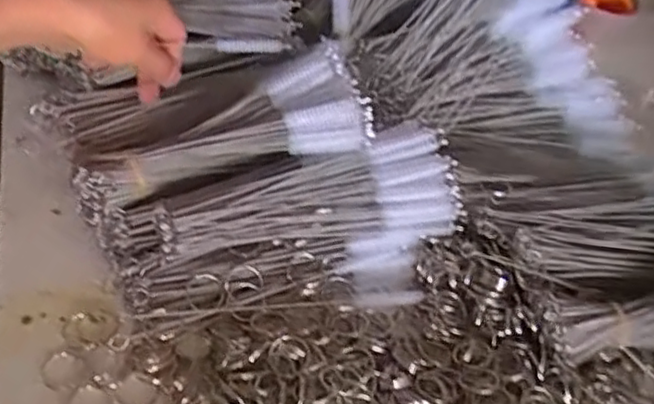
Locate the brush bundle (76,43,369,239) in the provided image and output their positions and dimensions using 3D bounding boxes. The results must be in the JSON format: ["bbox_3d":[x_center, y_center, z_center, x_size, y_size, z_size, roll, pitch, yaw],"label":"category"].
[{"bbox_3d":[-0.075,-0.047,0.488,0.205,0.037,0.084,-20,49,-4],"label":"brush bundle"}]

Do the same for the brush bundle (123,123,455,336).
[{"bbox_3d":[-0.021,0.014,0.462,0.233,0.054,0.108,-7,48,-14],"label":"brush bundle"}]

